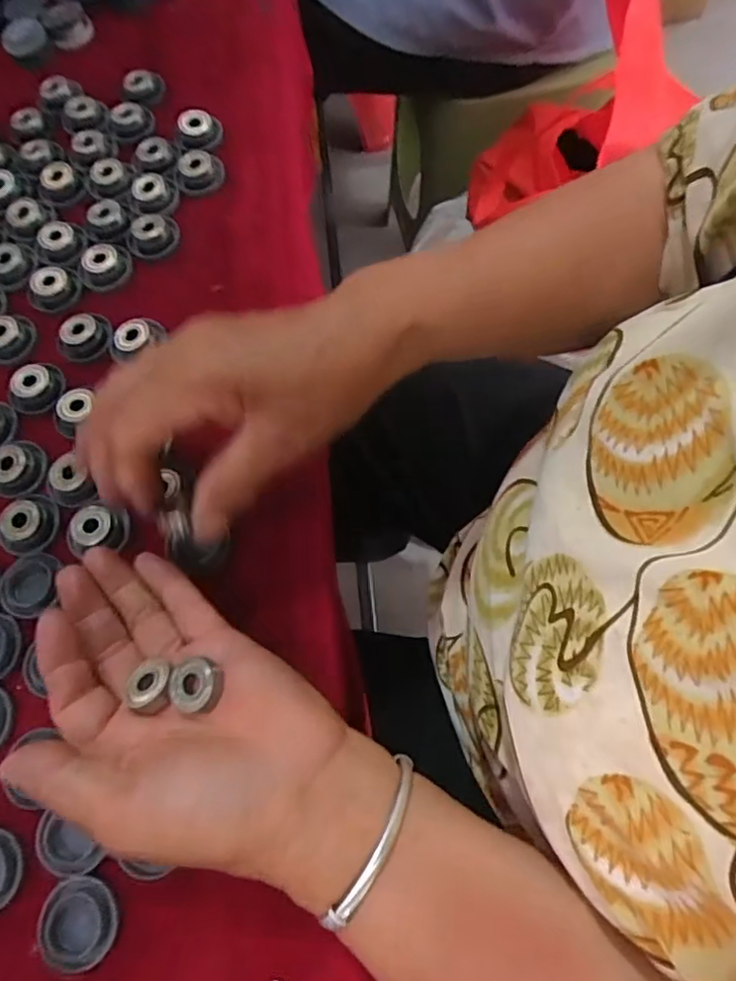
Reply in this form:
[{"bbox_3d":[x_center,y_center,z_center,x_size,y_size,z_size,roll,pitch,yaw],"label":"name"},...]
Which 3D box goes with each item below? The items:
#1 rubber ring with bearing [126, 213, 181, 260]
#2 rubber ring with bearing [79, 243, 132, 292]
[{"bbox_3d":[-0.137,-0.162,0.379,0.031,0.008,0.028,-8,69,-1],"label":"rubber ring with bearing"},{"bbox_3d":[-0.166,-0.143,0.375,0.031,0.008,0.032,-3,69,1],"label":"rubber ring with bearing"}]

